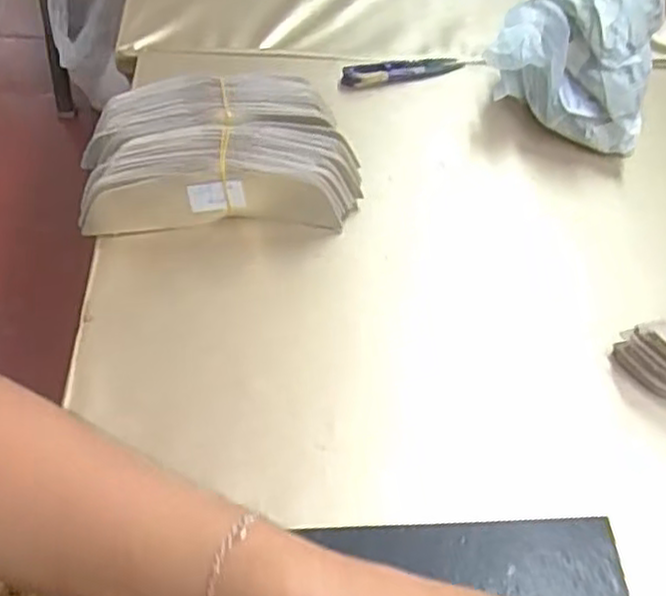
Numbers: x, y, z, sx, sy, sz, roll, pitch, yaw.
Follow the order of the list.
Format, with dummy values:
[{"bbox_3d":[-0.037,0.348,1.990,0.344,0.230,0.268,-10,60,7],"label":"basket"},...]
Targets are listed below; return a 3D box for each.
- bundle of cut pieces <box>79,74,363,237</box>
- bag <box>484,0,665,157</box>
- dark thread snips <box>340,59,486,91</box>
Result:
[{"bbox_3d":[-0.075,-0.098,0.500,0.182,0.058,0.104,-3,55,-4],"label":"bundle of cut pieces"},{"bbox_3d":[0.189,-0.211,0.567,0.120,0.101,0.172,13,55,7],"label":"bag"},{"bbox_3d":[0.065,-0.185,0.596,0.122,0.015,0.022,-14,56,-12],"label":"dark thread snips"}]

